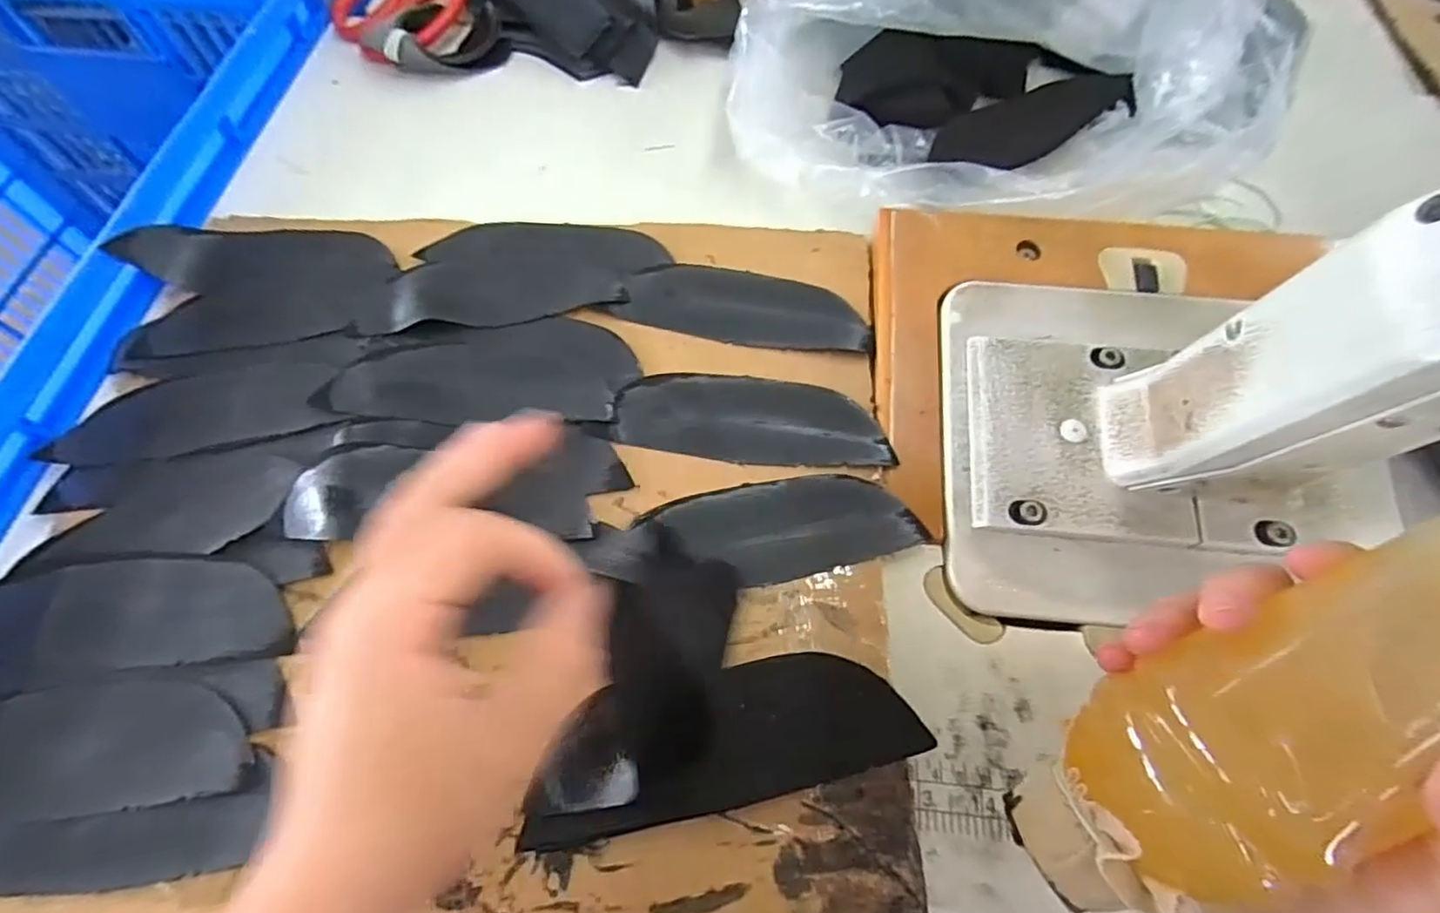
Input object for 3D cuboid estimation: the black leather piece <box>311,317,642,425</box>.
[{"bbox_3d":[-0.125,-0.043,0.340,0.157,0.006,0.062,-4,61,-3],"label":"black leather piece"}]

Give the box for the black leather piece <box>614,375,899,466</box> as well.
[{"bbox_3d":[0.017,-0.020,0.331,0.136,0.004,0.047,5,64,2],"label":"black leather piece"}]

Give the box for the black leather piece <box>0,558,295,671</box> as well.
[{"bbox_3d":[-0.263,0.068,0.282,0.147,0.006,0.045,-2,64,-2],"label":"black leather piece"}]

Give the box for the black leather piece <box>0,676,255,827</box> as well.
[{"bbox_3d":[-0.264,0.118,0.260,0.144,0.006,0.050,-6,64,-4],"label":"black leather piece"}]

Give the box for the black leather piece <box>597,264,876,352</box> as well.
[{"bbox_3d":[0.012,-0.084,0.364,0.140,0.004,0.047,10,64,4],"label":"black leather piece"}]

